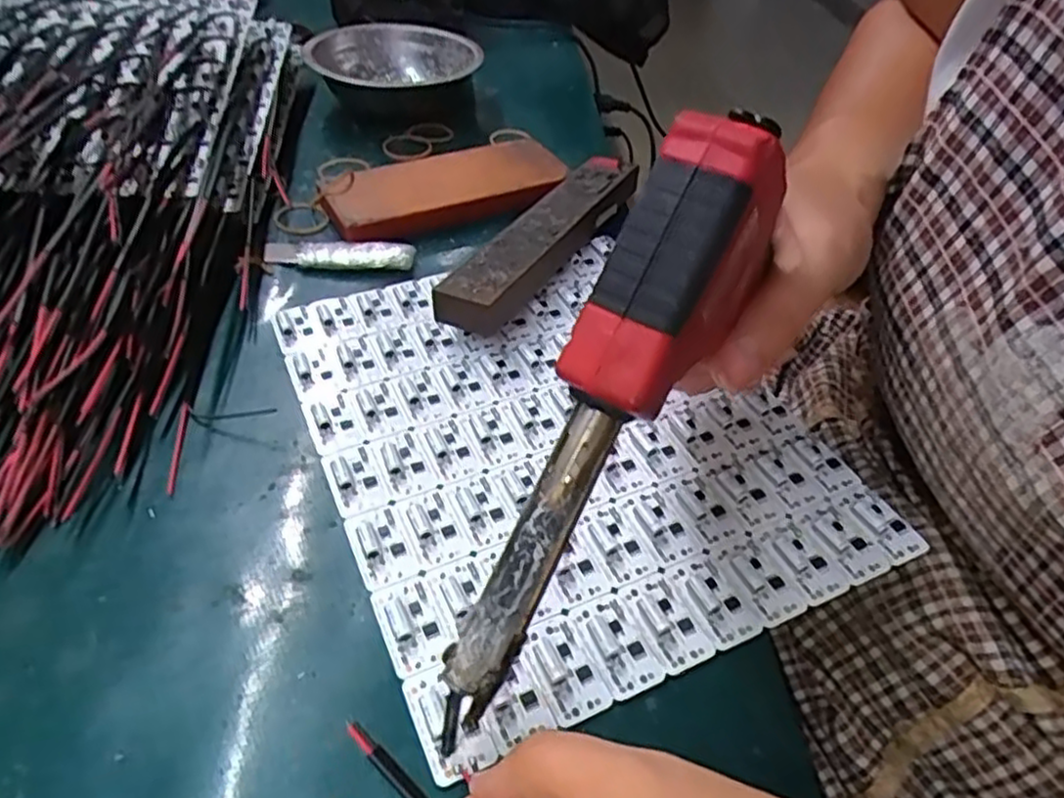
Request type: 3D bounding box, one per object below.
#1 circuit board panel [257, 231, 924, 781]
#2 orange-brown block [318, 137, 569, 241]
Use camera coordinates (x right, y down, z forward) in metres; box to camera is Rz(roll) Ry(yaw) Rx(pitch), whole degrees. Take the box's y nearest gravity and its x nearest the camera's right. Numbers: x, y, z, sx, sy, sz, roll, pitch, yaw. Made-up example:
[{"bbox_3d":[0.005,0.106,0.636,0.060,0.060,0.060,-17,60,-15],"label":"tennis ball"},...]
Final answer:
[{"bbox_3d":[0.011,0.010,0.316,0.195,0.008,0.236,-17,47,-20],"label":"circuit board panel"},{"bbox_3d":[-0.053,-0.133,0.453,0.151,0.020,0.070,-19,48,-22],"label":"orange-brown block"}]

